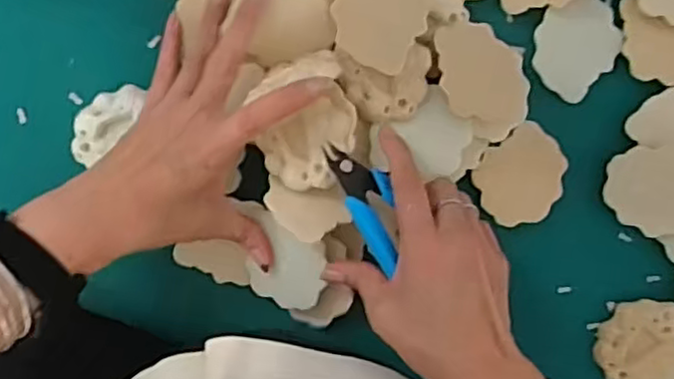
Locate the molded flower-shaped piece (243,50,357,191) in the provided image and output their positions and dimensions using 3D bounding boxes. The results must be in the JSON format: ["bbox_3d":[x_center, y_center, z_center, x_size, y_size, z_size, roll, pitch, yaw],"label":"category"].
[{"bbox_3d":[-0.018,-0.041,0.412,0.057,0.024,0.078,-7,99,0],"label":"molded flower-shaped piece"}]

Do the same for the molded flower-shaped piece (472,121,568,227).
[{"bbox_3d":[0.125,-0.008,0.458,0.061,0.009,0.056,-39,98,3],"label":"molded flower-shaped piece"}]

